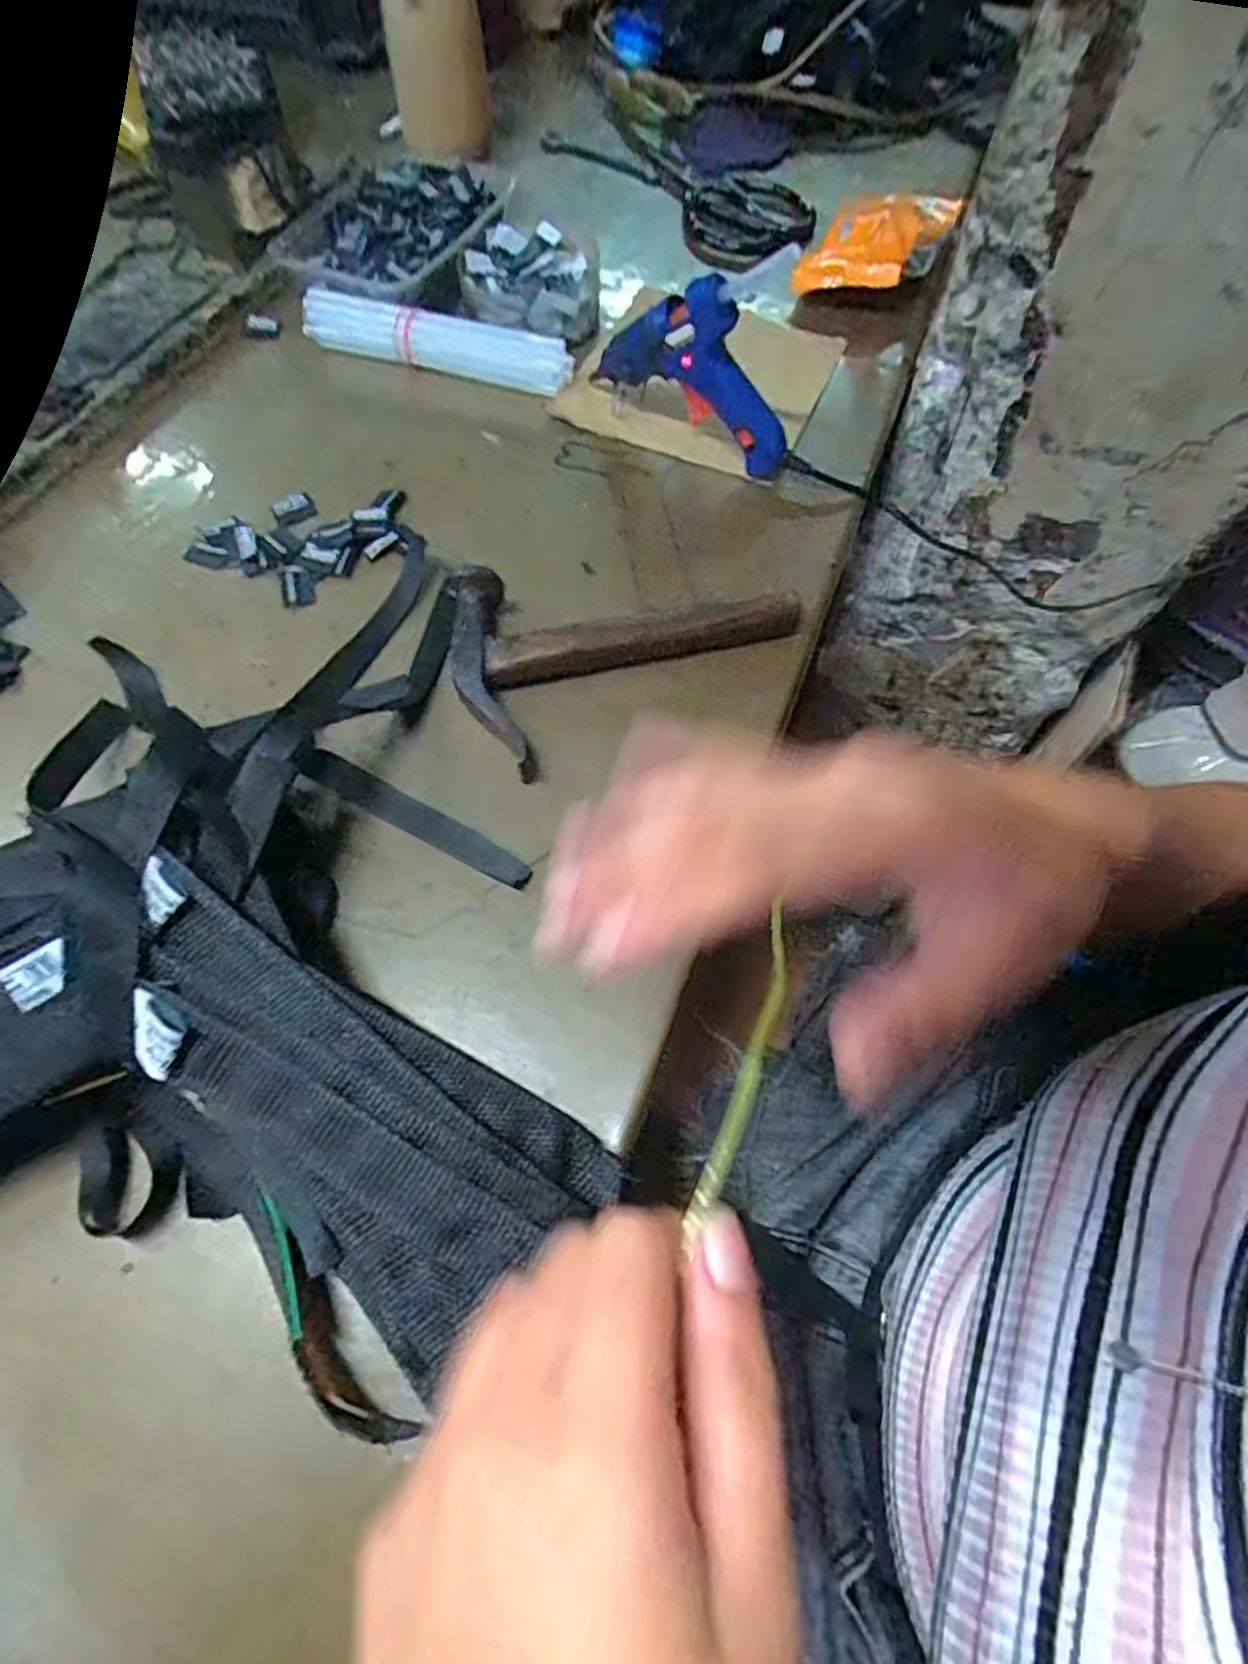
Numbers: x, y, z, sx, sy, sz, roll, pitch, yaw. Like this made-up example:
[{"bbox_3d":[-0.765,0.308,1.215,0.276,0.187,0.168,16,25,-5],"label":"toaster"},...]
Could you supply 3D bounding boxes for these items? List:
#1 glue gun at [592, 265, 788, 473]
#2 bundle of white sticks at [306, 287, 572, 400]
[{"bbox_3d":[0.039,-0.275,0.441,0.136,0.089,0.025,31,67,14],"label":"glue gun"},{"bbox_3d":[-0.126,-0.333,0.505,0.190,0.029,0.033,15,64,7],"label":"bundle of white sticks"}]

